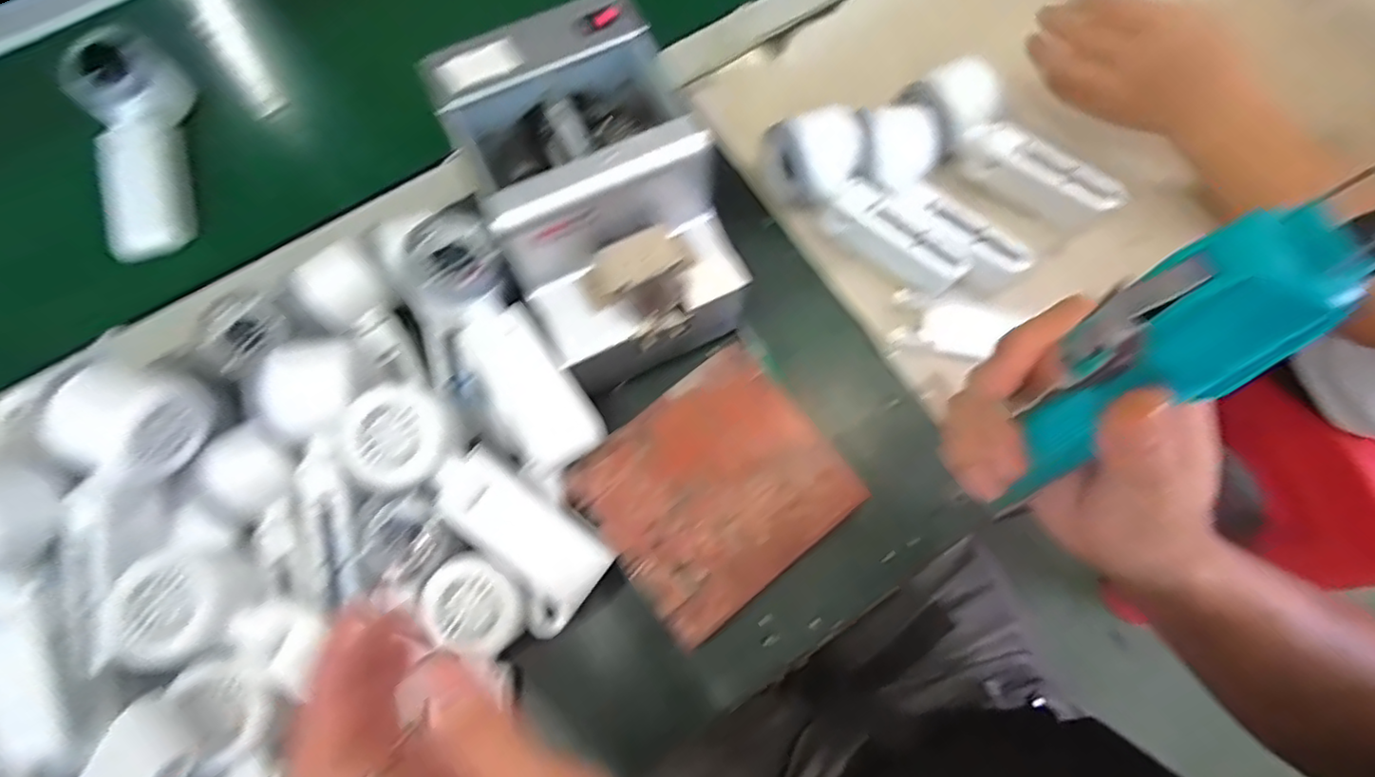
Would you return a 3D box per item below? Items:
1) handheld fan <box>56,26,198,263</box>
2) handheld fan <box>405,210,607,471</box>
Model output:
[{"bbox_3d":[-0.414,-0.185,0.489,0.072,0.048,0.171,-22,75,-5],"label":"handheld fan"},{"bbox_3d":[-0.110,-0.027,0.390,0.056,0.051,0.166,-35,76,-9],"label":"handheld fan"}]

